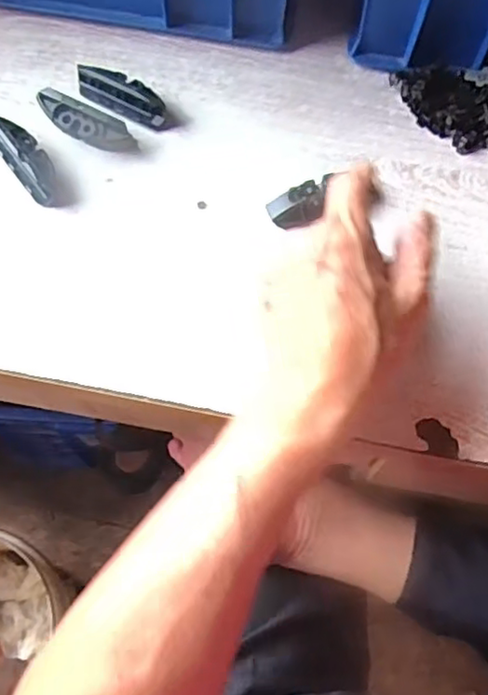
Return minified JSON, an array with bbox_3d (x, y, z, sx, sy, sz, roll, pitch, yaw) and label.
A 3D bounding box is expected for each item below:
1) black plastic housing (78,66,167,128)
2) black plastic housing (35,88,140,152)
[{"bbox_3d":[-0.084,-0.175,0.435,0.068,0.020,0.021,28,70,10],"label":"black plastic housing"},{"bbox_3d":[-0.106,-0.150,0.423,0.070,0.013,0.019,27,69,-4],"label":"black plastic housing"}]

